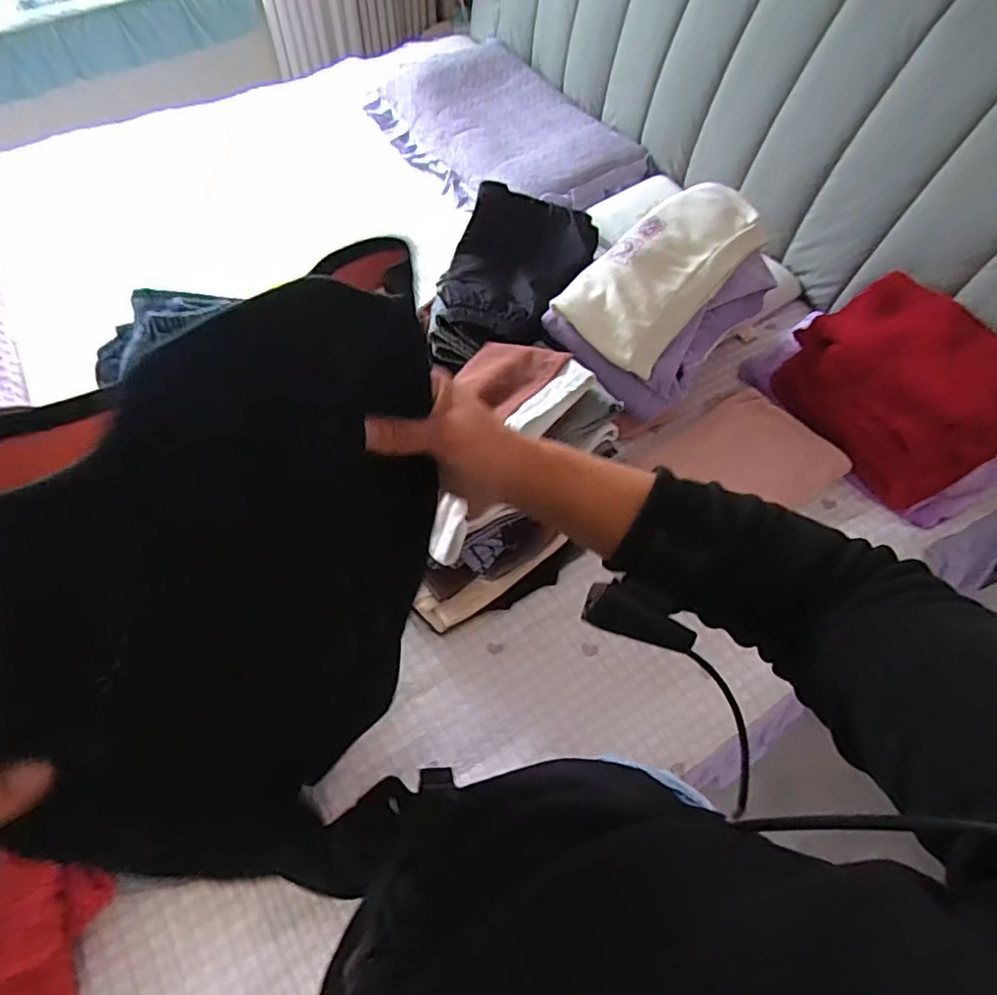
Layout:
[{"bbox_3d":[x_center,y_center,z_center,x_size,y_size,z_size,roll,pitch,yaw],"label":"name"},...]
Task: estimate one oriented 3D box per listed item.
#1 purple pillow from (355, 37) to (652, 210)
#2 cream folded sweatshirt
[{"bbox_3d":[0.000,-0.970,1.541,0.469,0.106,0.741,-31,67,-18],"label":"purple pillow"},{"bbox_3d":[0.297,-0.404,1.019,0.191,0.086,0.414,38,66,17],"label":"cream folded sweatshirt"}]

